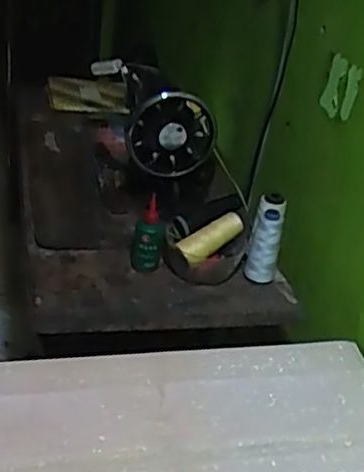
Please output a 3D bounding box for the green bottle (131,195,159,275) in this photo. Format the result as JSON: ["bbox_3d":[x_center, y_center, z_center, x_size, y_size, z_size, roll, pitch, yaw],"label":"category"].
[{"bbox_3d":[-0.050,-0.003,0.976,0.040,0.128,0.034,5,30,-5],"label":"green bottle"}]

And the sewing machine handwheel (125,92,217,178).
[{"bbox_3d":[-0.016,-0.155,1.032,0.132,0.127,0.049,5,31,-7],"label":"sewing machine handwheel"}]

